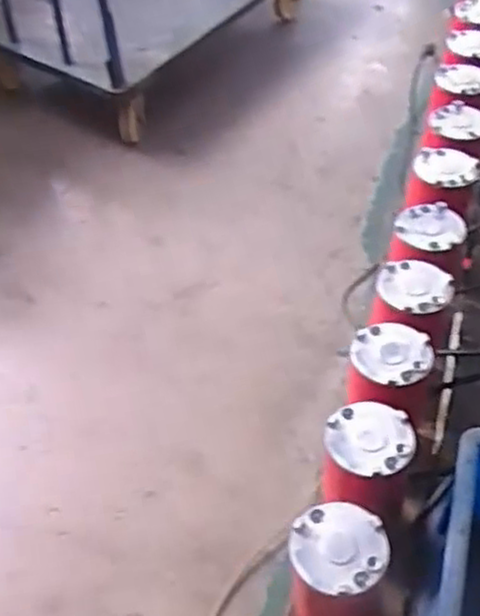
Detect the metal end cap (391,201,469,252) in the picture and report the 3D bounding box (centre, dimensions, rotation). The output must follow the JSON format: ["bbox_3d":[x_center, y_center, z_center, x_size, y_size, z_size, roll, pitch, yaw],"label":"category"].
[{"bbox_3d":[0.215,-0.093,0.815,0.079,0.015,0.069,-7,49,-5],"label":"metal end cap"}]

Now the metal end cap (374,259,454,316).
[{"bbox_3d":[0.181,-0.025,0.747,0.072,0.019,0.075,-1,49,1],"label":"metal end cap"}]

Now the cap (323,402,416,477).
[{"bbox_3d":[0.114,0.113,0.626,0.075,0.012,0.069,-1,49,1],"label":"cap"}]

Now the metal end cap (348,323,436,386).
[{"bbox_3d":[0.148,0.044,0.690,0.076,0.010,0.074,-1,49,1],"label":"metal end cap"}]

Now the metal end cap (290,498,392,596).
[{"bbox_3d":[0.078,0.187,0.561,0.073,0.009,0.073,-1,49,1],"label":"metal end cap"}]

